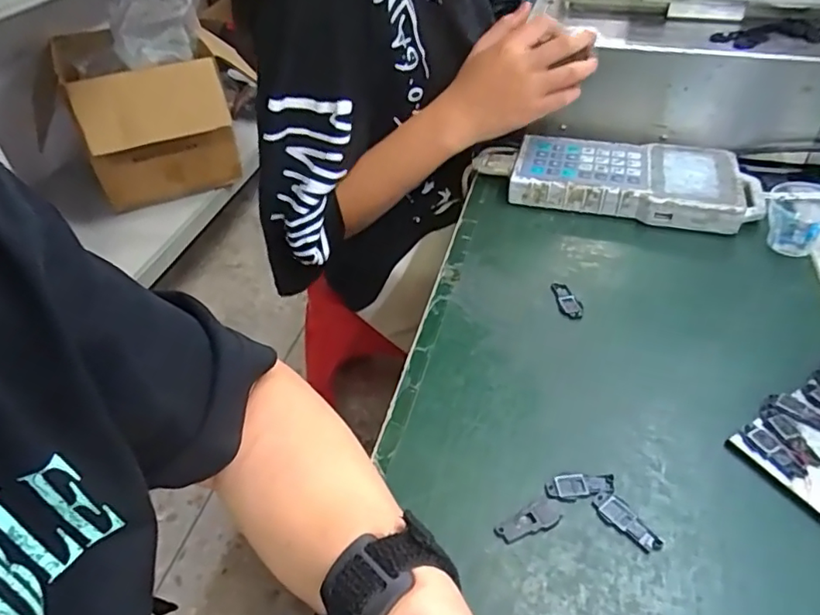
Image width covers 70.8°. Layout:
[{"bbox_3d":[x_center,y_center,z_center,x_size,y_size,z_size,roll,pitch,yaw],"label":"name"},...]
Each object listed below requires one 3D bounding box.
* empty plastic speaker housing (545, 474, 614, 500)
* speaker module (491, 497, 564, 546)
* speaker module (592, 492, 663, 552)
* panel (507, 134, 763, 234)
[{"bbox_3d":[0.100,0.105,0.340,0.040,0.004,0.015,-2,43,2],"label":"empty plastic speaker housing"},{"bbox_3d":[0.068,0.121,0.325,0.039,0.004,0.016,-24,47,-20],"label":"speaker module"},{"bbox_3d":[0.123,0.120,0.324,0.014,0.004,0.040,-32,50,-27],"label":"speaker module"},{"bbox_3d":[0.216,-0.123,0.559,0.224,0.037,0.103,10,45,14],"label":"panel"}]

